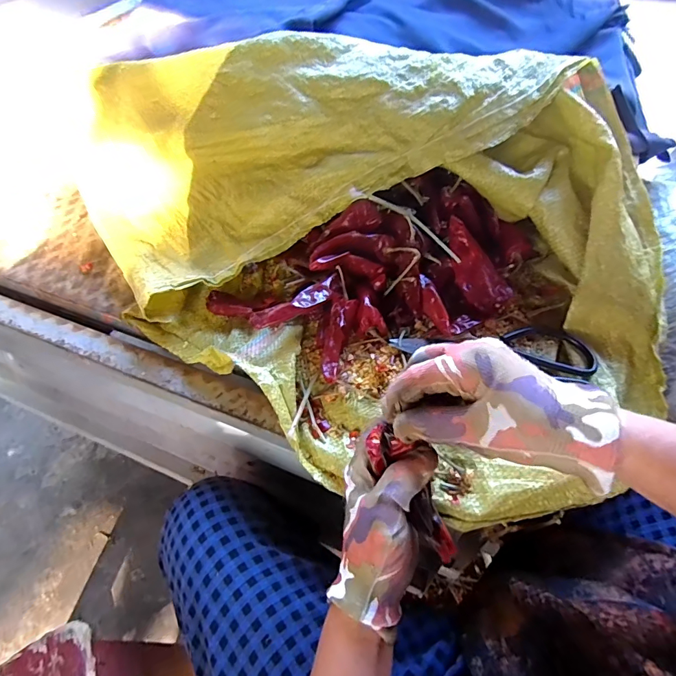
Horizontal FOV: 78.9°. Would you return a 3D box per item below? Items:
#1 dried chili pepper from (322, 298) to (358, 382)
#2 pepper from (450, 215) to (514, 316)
[{"bbox_3d":[-0.001,0.001,0.399,0.023,0.012,0.085,11,69,11],"label":"dried chili pepper"},{"bbox_3d":[0.140,-0.075,0.423,0.043,0.017,0.104,-19,79,-11],"label":"pepper"}]

